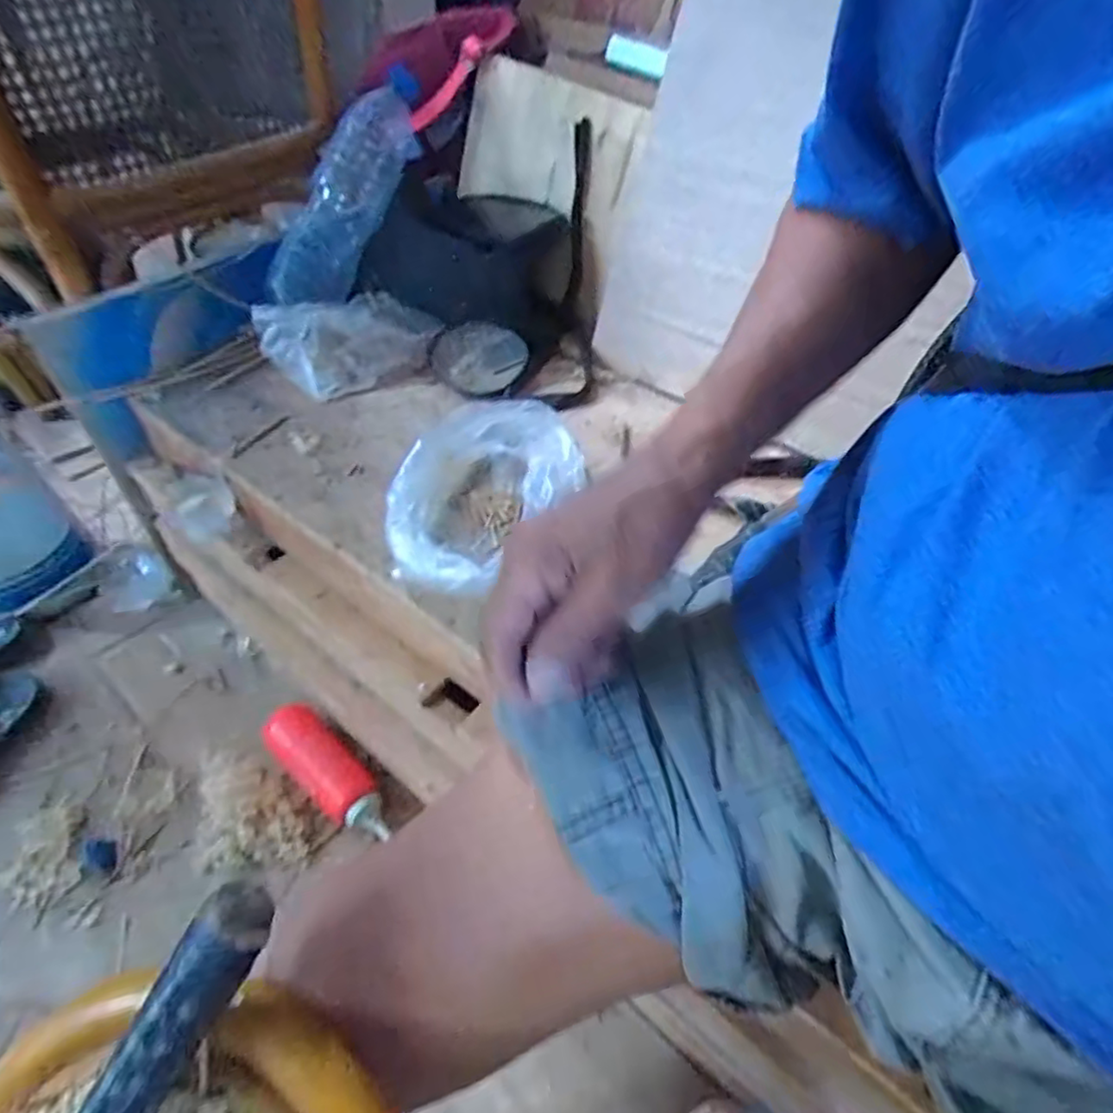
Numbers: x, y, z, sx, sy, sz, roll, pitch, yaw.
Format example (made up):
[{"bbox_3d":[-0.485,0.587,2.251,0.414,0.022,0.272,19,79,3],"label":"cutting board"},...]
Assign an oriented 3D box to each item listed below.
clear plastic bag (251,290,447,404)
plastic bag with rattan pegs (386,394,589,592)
[{"bbox_3d":[-0.208,-0.228,0.663,0.167,0.060,0.101,-32,57,-27],"label":"clear plastic bag"},{"bbox_3d":[-0.059,-0.045,0.499,0.105,0.067,0.179,25,53,19],"label":"plastic bag with rattan pegs"}]

